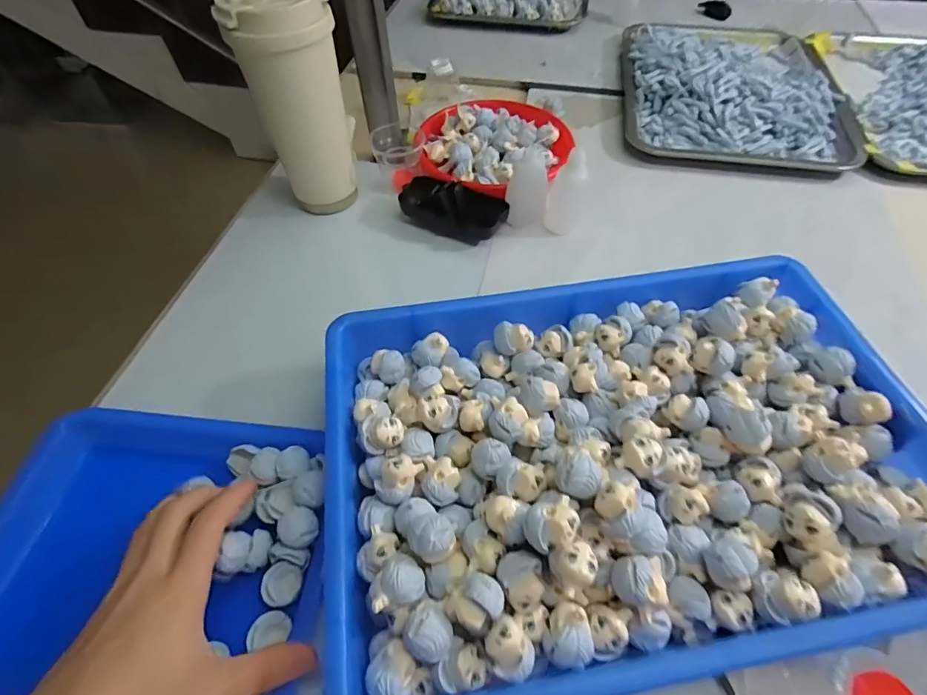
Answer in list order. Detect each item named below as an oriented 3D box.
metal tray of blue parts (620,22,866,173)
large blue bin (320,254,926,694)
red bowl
[{"bbox_3d":[0.350,-0.360,0.602,0.261,0.040,0.322,7,55,6],"label":"metal tray of blue parts"},{"bbox_3d":[0.100,0.057,0.296,0.368,0.065,0.255,-9,55,-5],"label":"large blue bin"},{"bbox_3d":[0.031,-0.237,0.531,0.173,0.045,0.173,-1,55,1],"label":"red bowl"}]

